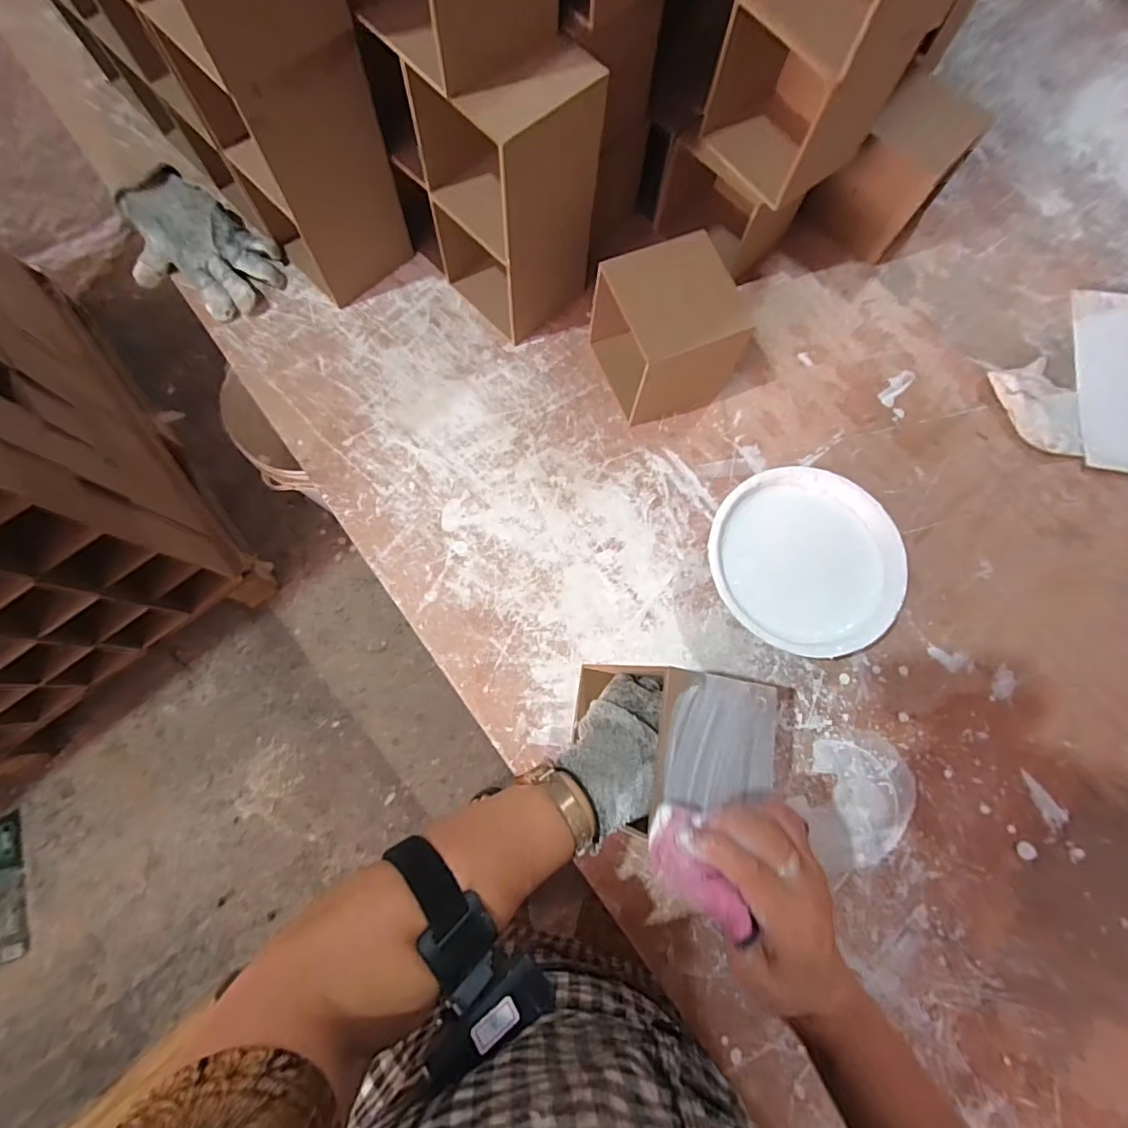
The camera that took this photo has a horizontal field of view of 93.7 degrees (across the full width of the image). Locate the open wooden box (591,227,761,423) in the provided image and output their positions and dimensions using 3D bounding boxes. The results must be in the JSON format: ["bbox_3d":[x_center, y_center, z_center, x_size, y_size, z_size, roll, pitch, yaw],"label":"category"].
[{"bbox_3d":[0.101,-0.223,0.523,0.111,0.112,0.117,-22,77,-7],"label":"open wooden box"}]

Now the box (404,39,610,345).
[{"bbox_3d":[-0.047,-0.335,0.488,0.110,0.218,0.114,-42,80,-11],"label":"box"}]

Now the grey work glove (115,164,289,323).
[{"bbox_3d":[-0.398,-0.341,0.570,0.178,0.042,0.124,39,78,8],"label":"grey work glove"}]

